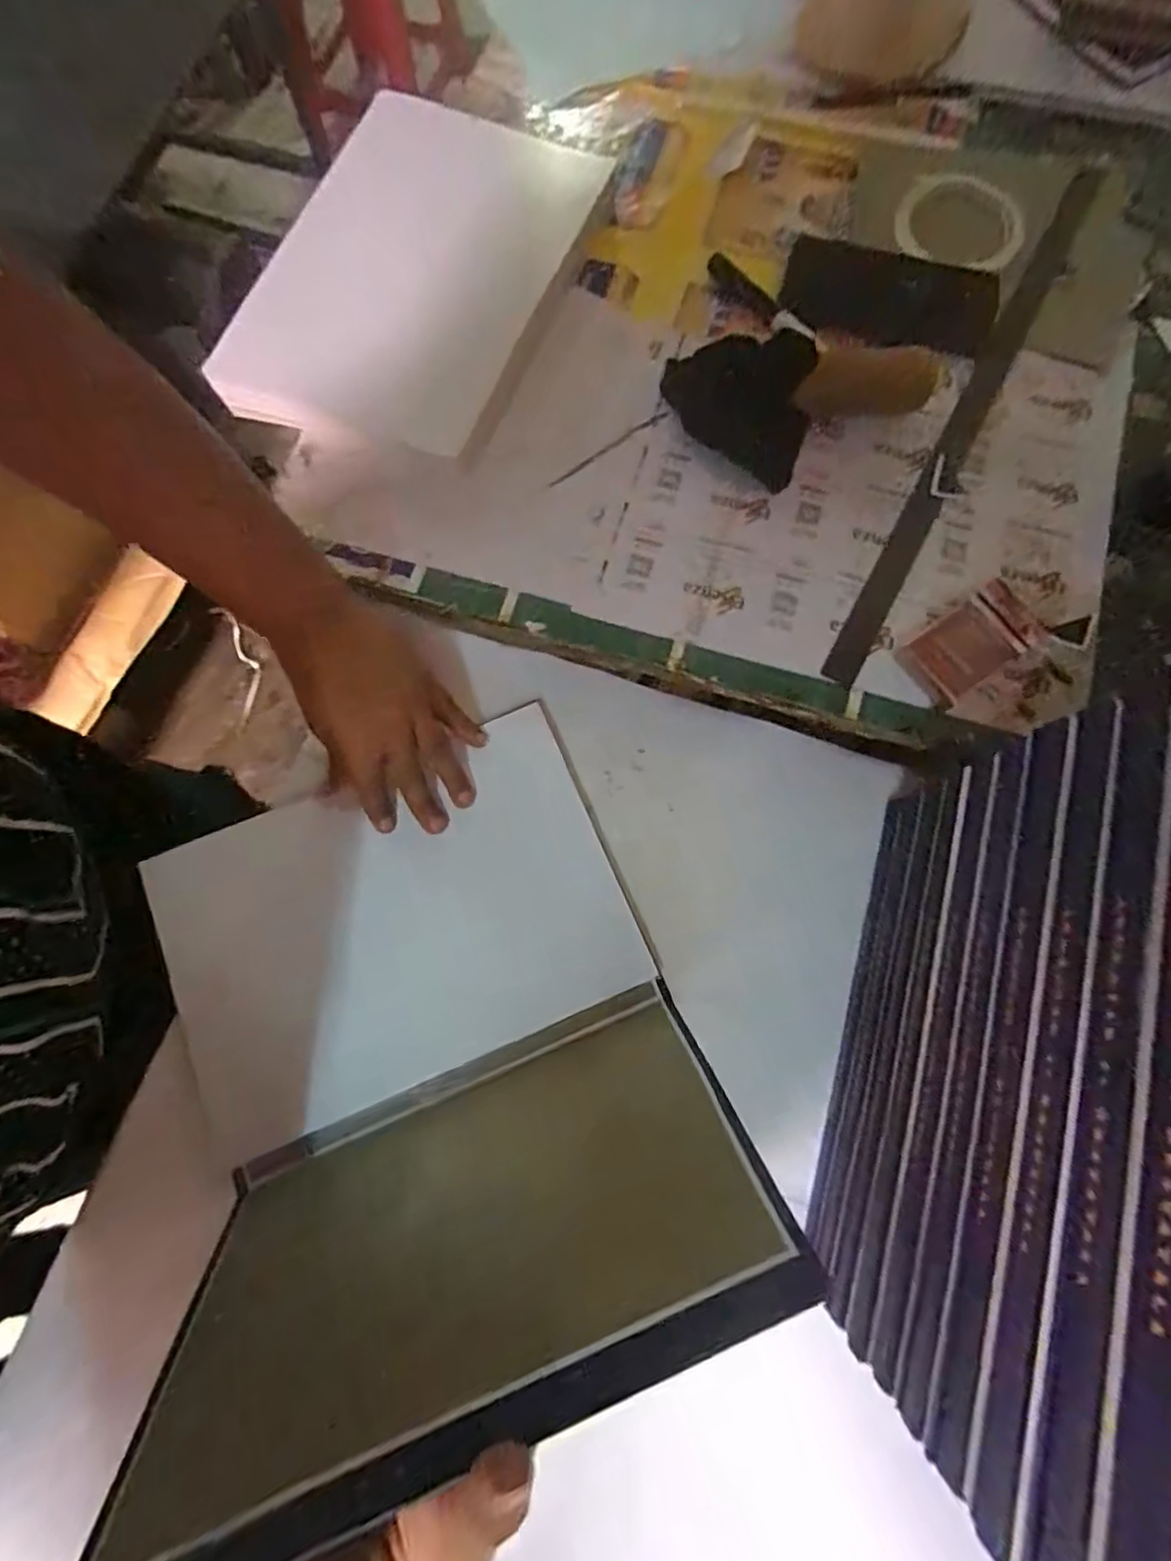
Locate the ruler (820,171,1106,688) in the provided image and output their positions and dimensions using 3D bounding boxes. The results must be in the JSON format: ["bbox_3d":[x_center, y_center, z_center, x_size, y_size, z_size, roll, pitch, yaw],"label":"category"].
[{"bbox_3d":[0.293,-0.284,0.494,0.025,0.006,0.506,29,79,4],"label":"ruler"}]

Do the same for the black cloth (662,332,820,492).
[{"bbox_3d":[0.108,-0.275,0.478,0.107,0.035,0.107,8,77,3],"label":"black cloth"}]

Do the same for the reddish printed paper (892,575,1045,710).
[{"bbox_3d":[0.256,-0.090,0.435,0.080,0.023,0.049,-34,78,-7],"label":"reddish printed paper"}]

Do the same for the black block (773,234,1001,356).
[{"bbox_3d":[0.238,-0.379,0.513,0.162,0.009,0.089,16,77,4],"label":"black block"}]

